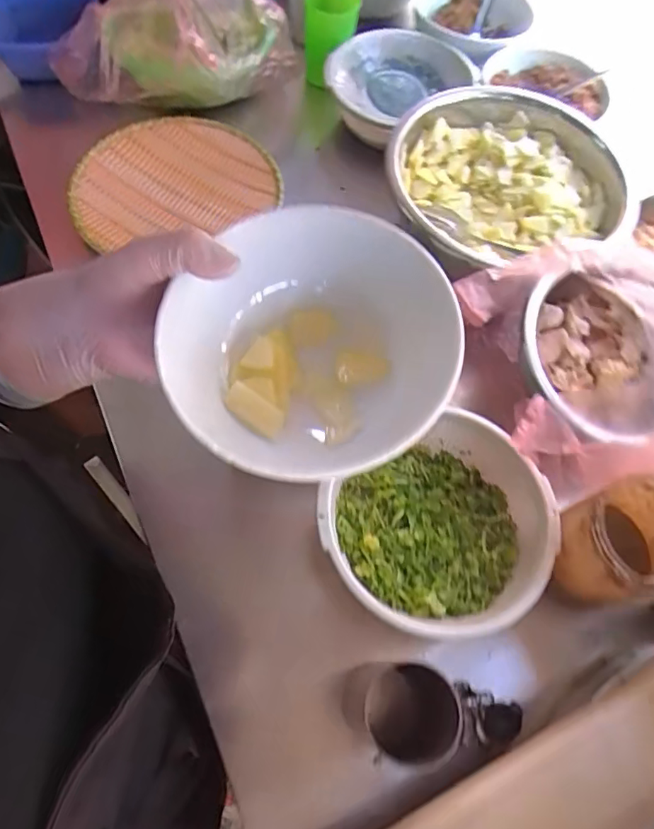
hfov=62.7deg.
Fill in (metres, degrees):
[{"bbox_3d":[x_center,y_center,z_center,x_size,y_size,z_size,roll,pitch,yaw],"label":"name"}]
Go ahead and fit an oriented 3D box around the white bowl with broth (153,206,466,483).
[{"bbox_3d":[-0.007,-0.031,0.280,0.137,0.056,0.145,1,64,-3],"label":"white bowl with broth"}]

